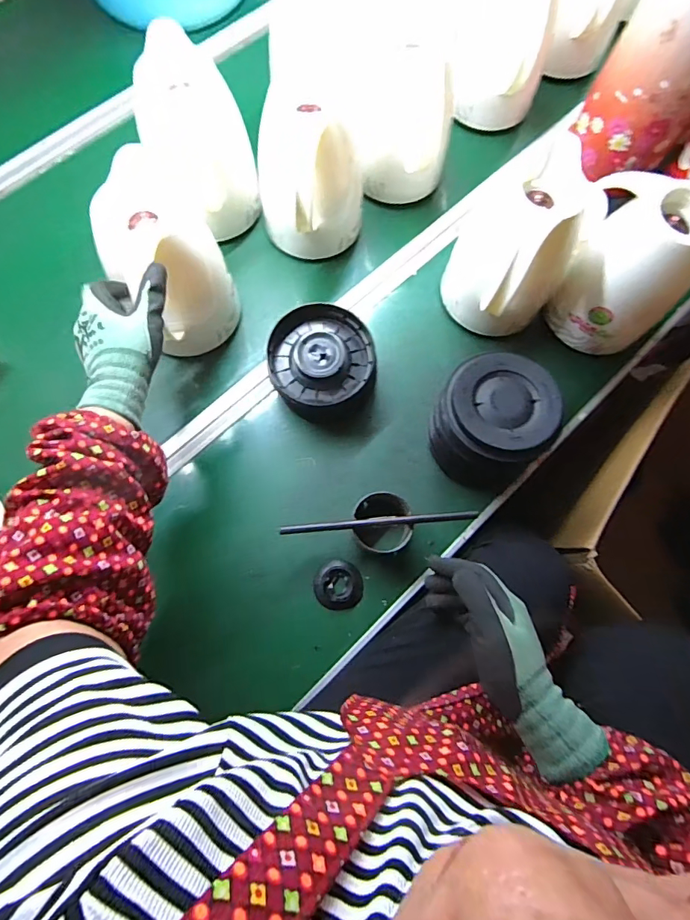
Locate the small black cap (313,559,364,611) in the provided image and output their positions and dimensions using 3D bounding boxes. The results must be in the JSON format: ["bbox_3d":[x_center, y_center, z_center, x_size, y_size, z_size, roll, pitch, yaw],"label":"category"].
[{"bbox_3d":[-0.008,0.153,0.559,0.057,0.010,0.059,0,75,-1],"label":"small black cap"}]

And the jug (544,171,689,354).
[{"bbox_3d":[0.350,-0.251,0.572,0.125,0.161,0.160,-16,76,-6],"label":"jug"}]

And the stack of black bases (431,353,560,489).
[{"bbox_3d":[0.187,-0.041,0.561,0.134,0.117,0.150,-38,79,-11],"label":"stack of black bases"}]

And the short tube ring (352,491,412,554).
[{"bbox_3d":[0.050,0.074,0.560,0.072,0.053,0.081,-18,76,-6],"label":"short tube ring"}]

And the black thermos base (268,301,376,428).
[{"bbox_3d":[-0.027,-0.122,0.603,0.138,0.077,0.141,0,75,-1],"label":"black thermos base"}]

